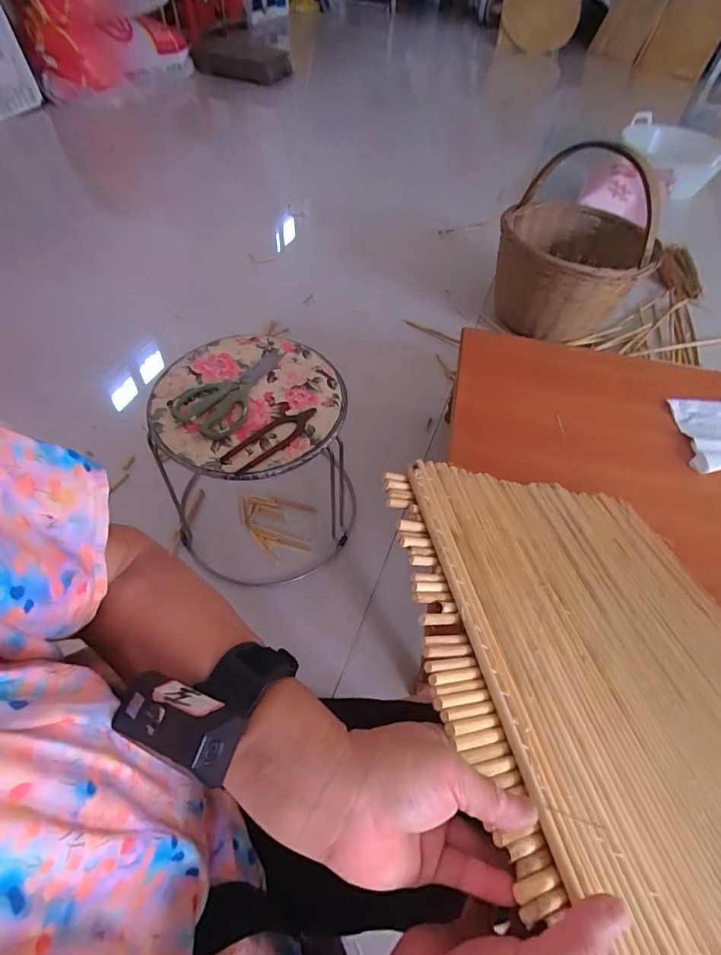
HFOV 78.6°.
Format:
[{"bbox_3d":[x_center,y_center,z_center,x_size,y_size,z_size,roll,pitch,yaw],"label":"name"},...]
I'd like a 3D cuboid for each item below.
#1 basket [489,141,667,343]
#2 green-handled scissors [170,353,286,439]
[{"bbox_3d":[0.610,-0.676,1.245,0.401,0.414,0.455,19,56,8],"label":"basket"},{"bbox_3d":[-0.185,-0.136,0.678,0.098,0.011,0.203,33,59,17],"label":"green-handled scissors"}]

